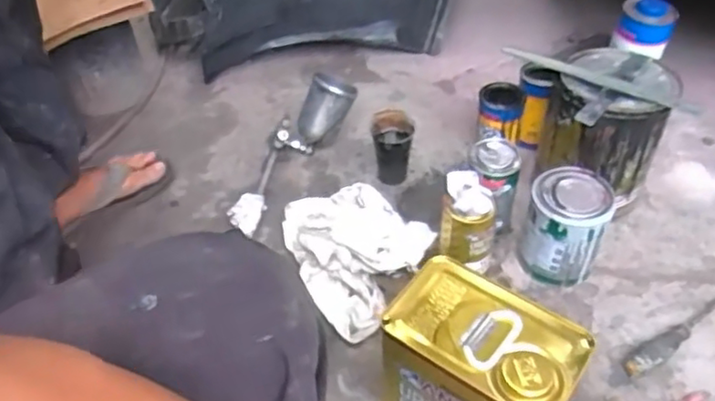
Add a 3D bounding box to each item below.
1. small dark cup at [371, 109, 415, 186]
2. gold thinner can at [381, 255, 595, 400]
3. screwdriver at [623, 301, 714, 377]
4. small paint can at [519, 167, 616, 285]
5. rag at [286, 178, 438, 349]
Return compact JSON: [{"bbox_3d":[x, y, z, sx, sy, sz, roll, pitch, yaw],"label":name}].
[{"bbox_3d":[0.059,-0.080,1.053,0.063,0.113,0.055,-2,45,1],"label":"small dark cup"},{"bbox_3d":[0.118,0.204,0.647,0.165,0.254,0.126,29,53,28],"label":"gold thinner can"},{"bbox_3d":[0.452,0.144,0.844,0.296,0.039,0.031,-27,50,-23],"label":"screwdriver"},{"bbox_3d":[0.283,0.037,0.893,0.106,0.139,0.111,11,46,13],"label":"small paint can"},{"bbox_3d":[0.002,0.064,0.934,0.190,0.046,0.258,-22,48,-19],"label":"rag"}]

